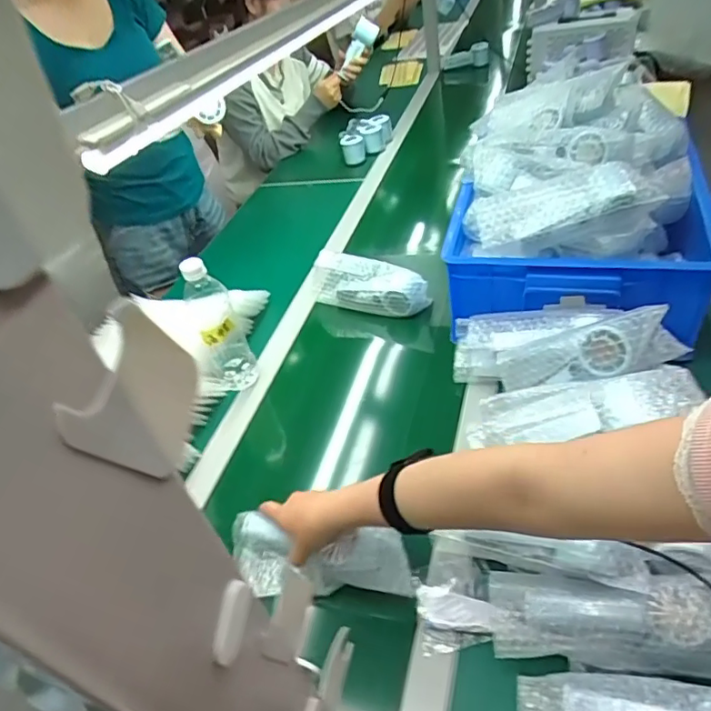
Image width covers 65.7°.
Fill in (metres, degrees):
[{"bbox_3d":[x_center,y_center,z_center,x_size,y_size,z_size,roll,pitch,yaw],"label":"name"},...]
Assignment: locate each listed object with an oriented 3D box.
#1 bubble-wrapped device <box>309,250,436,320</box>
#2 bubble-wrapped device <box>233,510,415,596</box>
[{"bbox_3d":[0.025,-0.125,0.957,0.205,0.088,0.049,9,46,22],"label":"bubble-wrapped device"},{"bbox_3d":[-0.043,0.223,0.599,0.206,0.052,0.070,-1,41,20],"label":"bubble-wrapped device"}]

